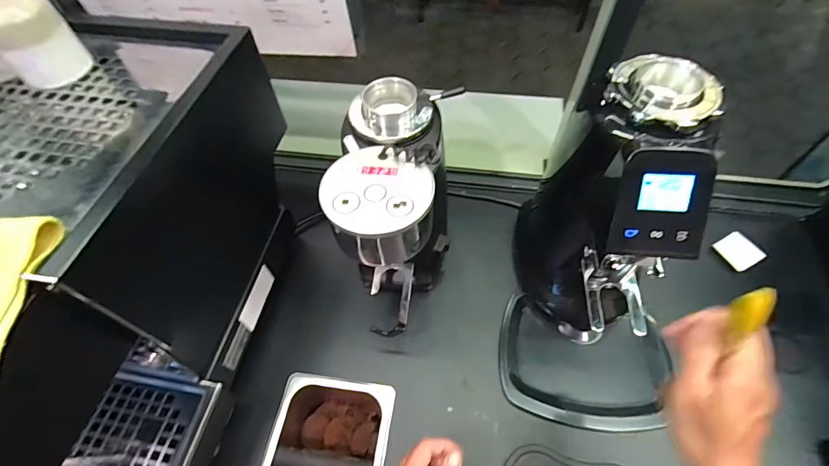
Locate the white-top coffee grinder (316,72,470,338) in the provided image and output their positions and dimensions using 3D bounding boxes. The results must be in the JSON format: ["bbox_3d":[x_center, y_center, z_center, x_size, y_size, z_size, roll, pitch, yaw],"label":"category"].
[{"bbox_3d":[-0.028,-0.016,0.548,0.146,0.292,0.257,7,59,5],"label":"white-top coffee grinder"}]

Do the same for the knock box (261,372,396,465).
[{"bbox_3d":[-0.119,0.322,0.584,0.158,0.121,0.174,7,59,6],"label":"knock box"}]

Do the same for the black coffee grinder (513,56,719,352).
[{"bbox_3d":[0.258,0.007,0.500,0.173,0.347,0.228,1,59,2],"label":"black coffee grinder"}]

